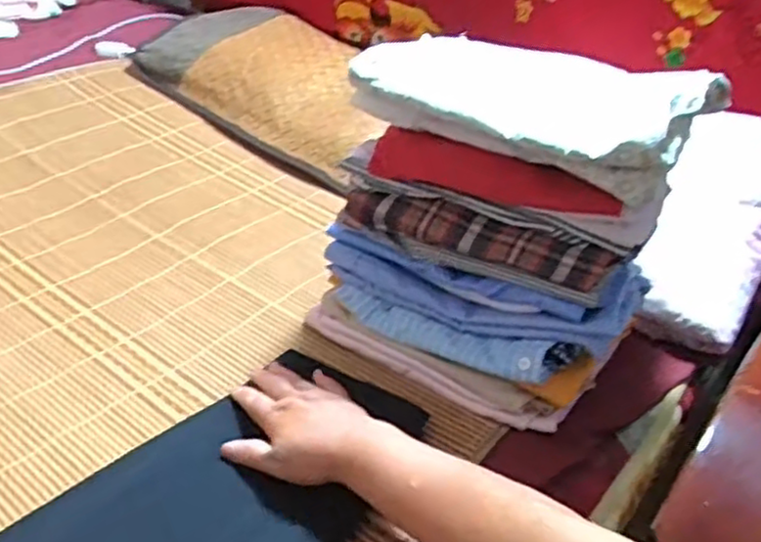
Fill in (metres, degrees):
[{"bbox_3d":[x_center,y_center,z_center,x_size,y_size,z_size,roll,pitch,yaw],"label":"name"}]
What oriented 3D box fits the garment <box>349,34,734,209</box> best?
[{"bbox_3d":[0.147,-0.168,0.658,0.277,0.075,0.208,26,39,26],"label":"garment"}]

